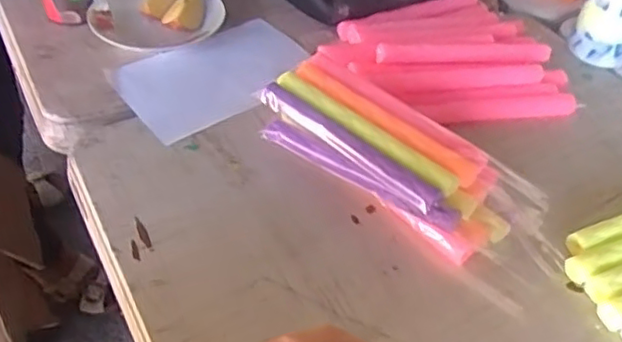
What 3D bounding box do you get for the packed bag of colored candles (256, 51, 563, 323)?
[{"bbox_3d":[0.084,-0.006,0.567,0.289,0.064,0.105,30,49,23],"label":"packed bag of colored candles"}]

